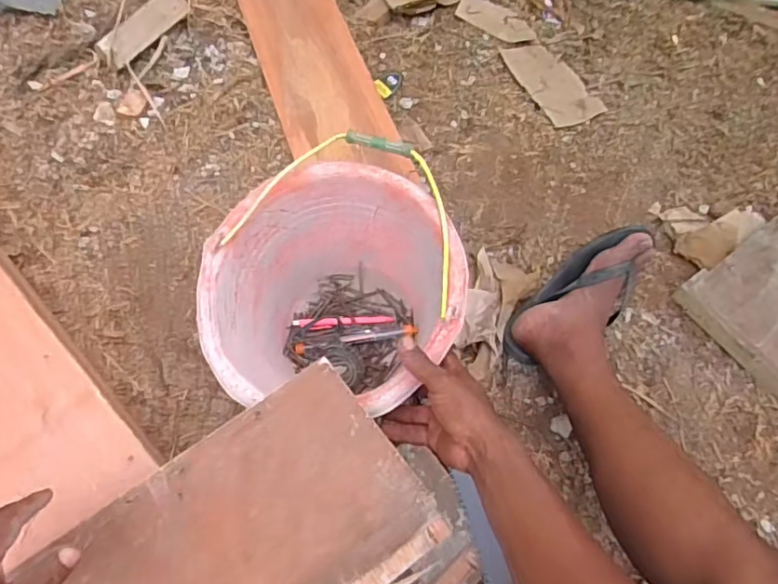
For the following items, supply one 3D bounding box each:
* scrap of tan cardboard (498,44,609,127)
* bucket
[{"bbox_3d":[0.323,-0.422,1.113,0.127,0.017,0.230,-20,63,-15],"label":"scrap of tan cardboard"},{"bbox_3d":[-0.061,0.020,0.680,0.277,0.238,0.303,2,59,-3],"label":"bucket"}]

